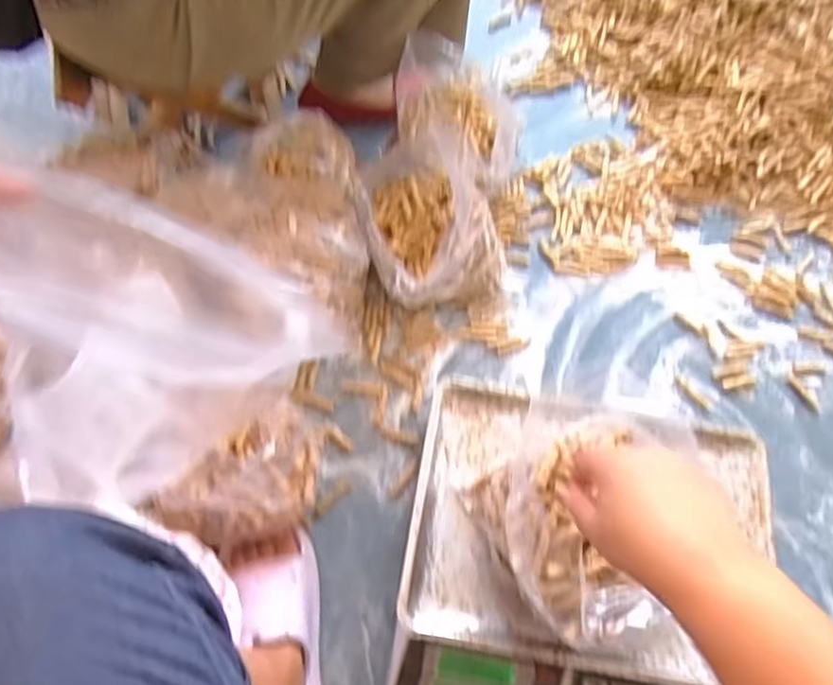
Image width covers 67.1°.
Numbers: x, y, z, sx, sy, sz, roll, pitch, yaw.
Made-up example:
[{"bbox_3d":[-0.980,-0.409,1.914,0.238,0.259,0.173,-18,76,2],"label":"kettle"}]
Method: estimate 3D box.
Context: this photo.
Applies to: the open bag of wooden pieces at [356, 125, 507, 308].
[{"bbox_3d":[0.023,-0.151,0.800,0.176,0.126,0.193,-12,65,-10],"label":"open bag of wooden pieces"}]

